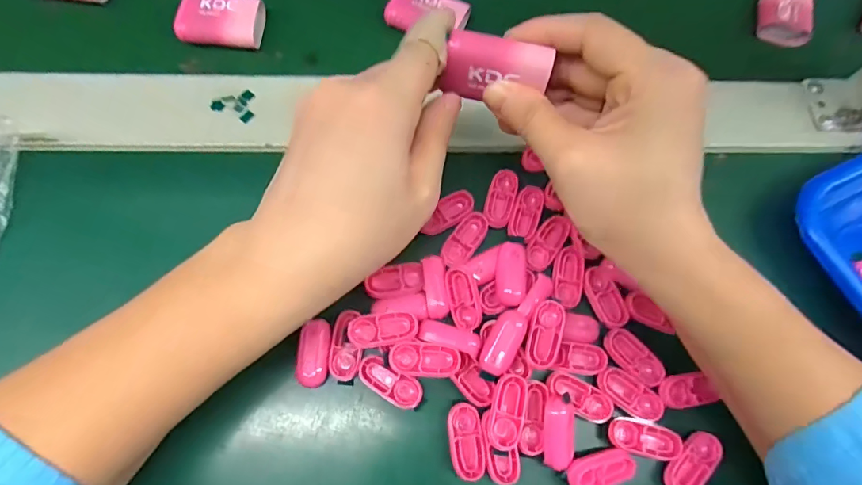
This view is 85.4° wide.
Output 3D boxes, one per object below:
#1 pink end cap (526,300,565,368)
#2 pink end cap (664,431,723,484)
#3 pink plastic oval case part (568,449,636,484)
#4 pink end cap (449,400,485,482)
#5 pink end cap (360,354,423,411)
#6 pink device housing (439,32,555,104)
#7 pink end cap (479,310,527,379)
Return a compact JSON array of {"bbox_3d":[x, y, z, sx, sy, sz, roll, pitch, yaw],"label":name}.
[{"bbox_3d":[0.057,0.046,0.234,0.015,0.009,0.033,15,72,2],"label":"pink end cap"},{"bbox_3d":[0.128,0.108,0.228,0.016,0.005,0.034,42,75,10],"label":"pink end cap"},{"bbox_3d":[0.081,0.108,0.220,0.034,0.008,0.016,-13,73,-7],"label":"pink plastic oval case part"},{"bbox_3d":[0.017,0.095,0.223,0.016,0.004,0.034,-5,72,-4],"label":"pink end cap"},{"bbox_3d":[-0.020,0.070,0.232,0.033,0.006,0.015,28,73,7],"label":"pink end cap"},{"bbox_3d":[0.030,-0.079,0.213,0.043,0.028,0.015,15,39,5],"label":"pink device housing"},{"bbox_3d":[0.036,0.050,0.233,0.016,0.009,0.033,26,73,6],"label":"pink end cap"}]

